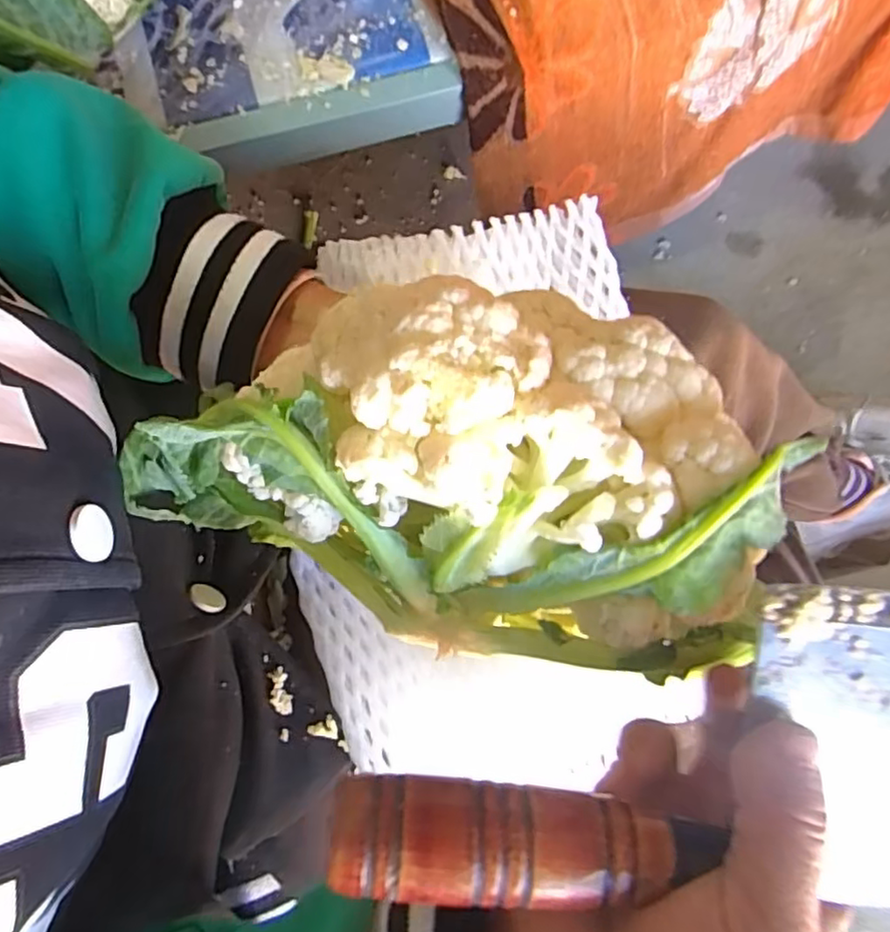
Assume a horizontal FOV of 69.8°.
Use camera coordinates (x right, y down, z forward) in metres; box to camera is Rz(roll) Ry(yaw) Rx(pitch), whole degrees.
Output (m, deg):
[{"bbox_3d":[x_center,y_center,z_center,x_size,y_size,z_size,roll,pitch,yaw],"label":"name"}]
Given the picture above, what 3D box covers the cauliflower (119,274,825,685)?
[{"bbox_3d":[-0.007,0.002,0.201,0.208,0.087,0.106,7,78,2],"label":"cauliflower"}]

